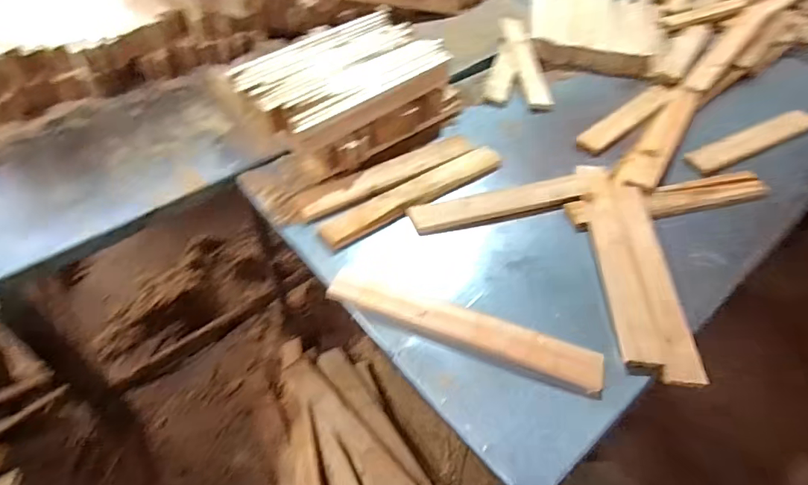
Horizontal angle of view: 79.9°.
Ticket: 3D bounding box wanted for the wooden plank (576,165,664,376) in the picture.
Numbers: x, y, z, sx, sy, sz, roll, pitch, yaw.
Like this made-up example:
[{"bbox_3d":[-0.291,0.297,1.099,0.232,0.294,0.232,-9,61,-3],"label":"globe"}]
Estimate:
[{"bbox_3d":[0.455,0.022,1.035,0.080,0.028,0.526,4,49,-2],"label":"wooden plank"}]

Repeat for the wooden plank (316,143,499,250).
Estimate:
[{"bbox_3d":[0.034,-0.118,1.119,0.491,0.018,0.074,-27,57,-26],"label":"wooden plank"}]

